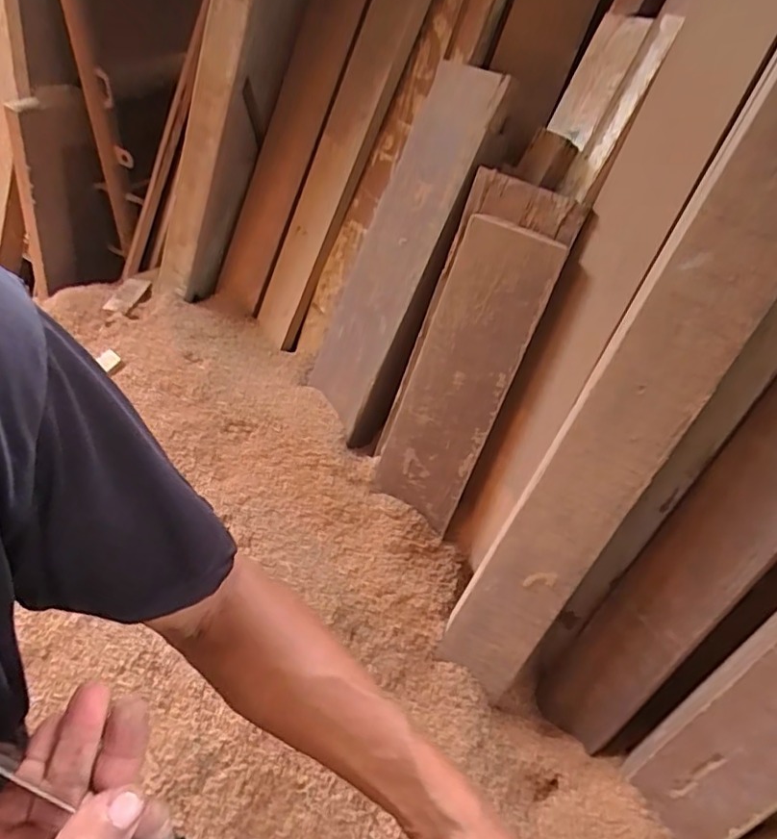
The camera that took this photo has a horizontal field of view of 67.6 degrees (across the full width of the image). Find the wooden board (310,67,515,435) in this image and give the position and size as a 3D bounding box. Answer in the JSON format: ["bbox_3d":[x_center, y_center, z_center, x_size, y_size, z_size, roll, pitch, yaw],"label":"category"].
[{"bbox_3d":[0.004,-0.229,0.825,0.044,0.506,0.176,6,32,-37],"label":"wooden board"}]

